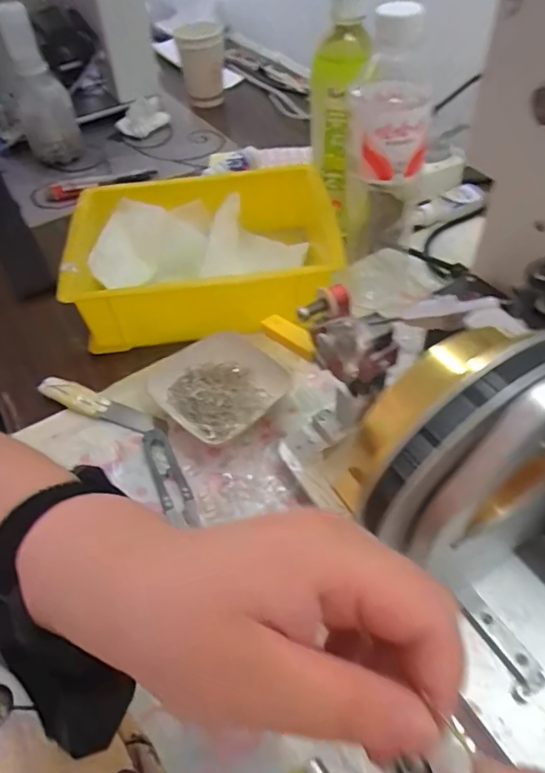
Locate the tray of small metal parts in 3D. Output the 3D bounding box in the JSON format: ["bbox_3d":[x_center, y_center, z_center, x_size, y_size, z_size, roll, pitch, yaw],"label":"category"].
[{"bbox_3d":[-0.045,-0.003,0.458,0.100,0.017,0.108,-37,57,-24],"label":"tray of small metal parts"}]

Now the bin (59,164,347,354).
[{"bbox_3d":[-0.062,-0.131,0.526,0.247,0.071,0.179,-10,50,-4],"label":"bin"}]

